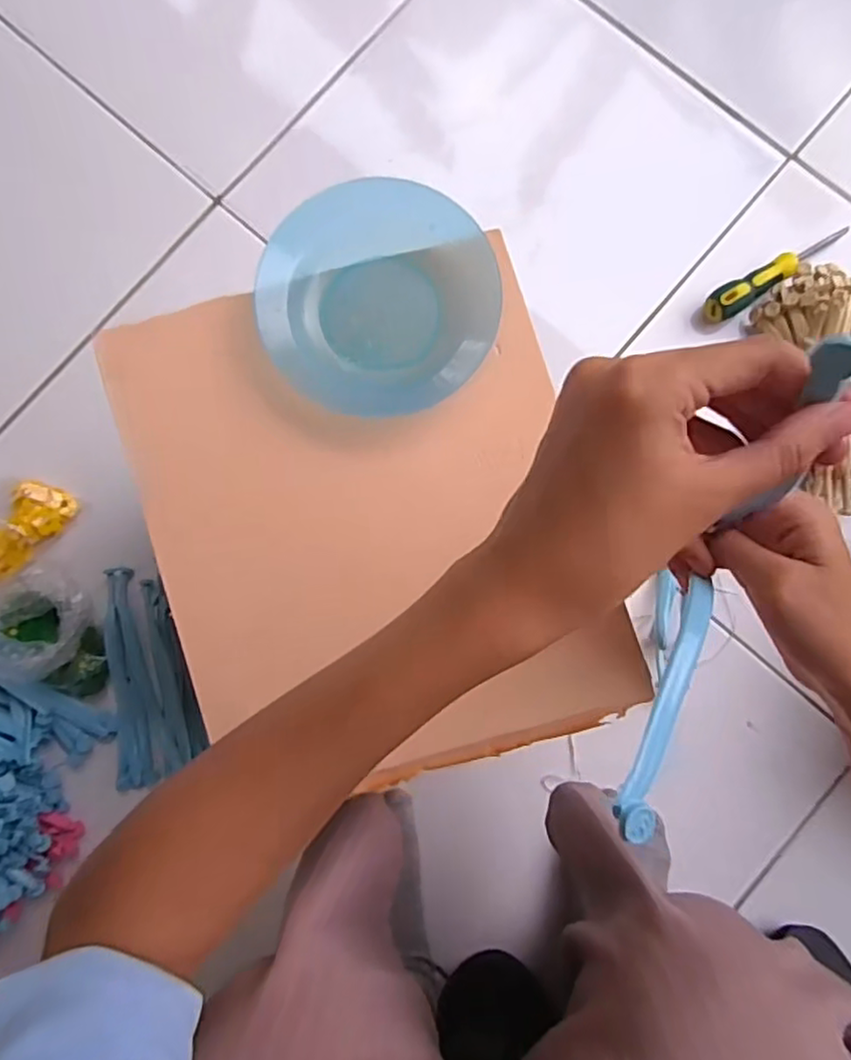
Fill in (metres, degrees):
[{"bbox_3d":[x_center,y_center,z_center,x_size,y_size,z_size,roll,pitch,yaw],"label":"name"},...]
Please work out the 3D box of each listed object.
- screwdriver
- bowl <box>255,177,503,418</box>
[{"bbox_3d":[0.331,-0.247,0.606,0.156,0.027,0.029,-34,85,-2],"label":"screwdriver"},{"bbox_3d":[-0.026,-0.128,0.357,0.126,0.024,0.120,-5,85,1],"label":"bowl"}]

